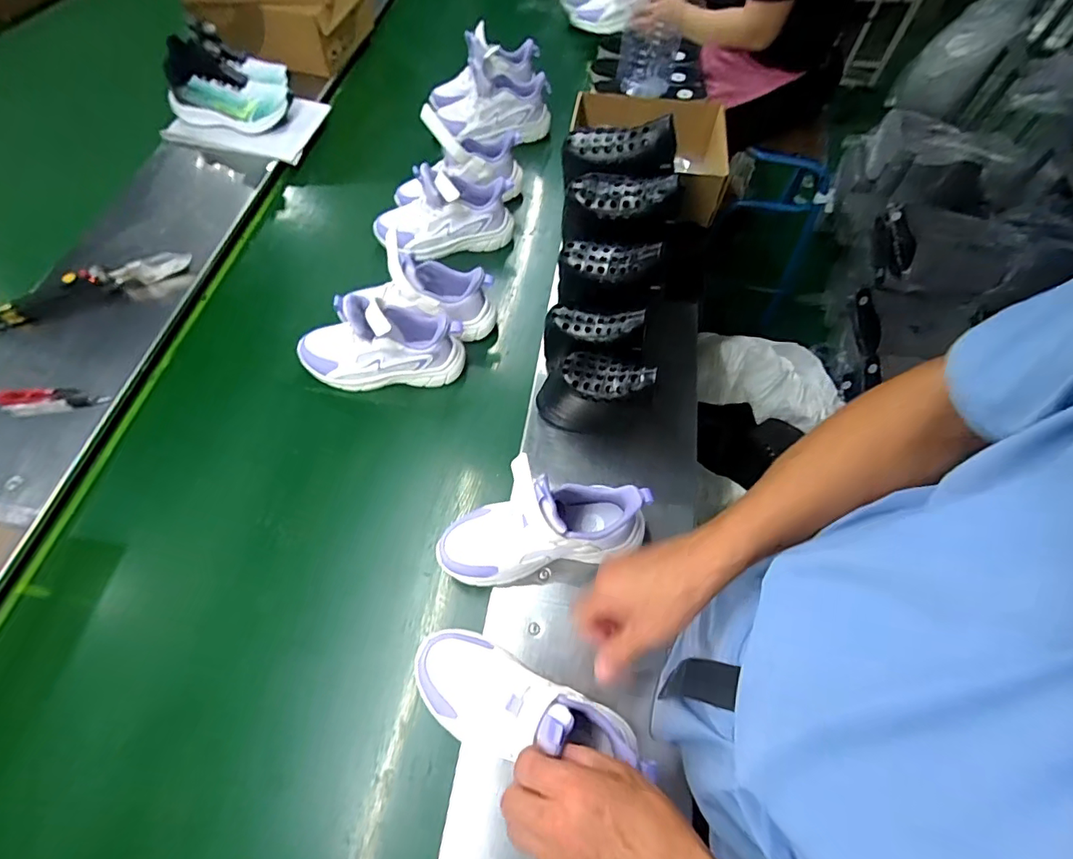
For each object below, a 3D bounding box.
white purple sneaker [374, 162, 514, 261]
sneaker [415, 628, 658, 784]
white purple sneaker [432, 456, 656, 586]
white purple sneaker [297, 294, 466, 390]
[{"bbox_3d":[-0.158,-0.368,0.851,0.234,0.134,0.093,-5,60,-4],"label":"white purple sneaker"},{"bbox_3d":[-0.010,0.263,0.474,0.234,0.094,0.090,7,58,26],"label":"sneaker"},{"bbox_3d":[0.001,0.102,0.548,0.235,0.126,0.079,-15,61,4],"label":"white purple sneaker"},{"bbox_3d":[-0.225,-0.128,0.712,0.236,0.121,0.081,-2,60,-3],"label":"white purple sneaker"}]

